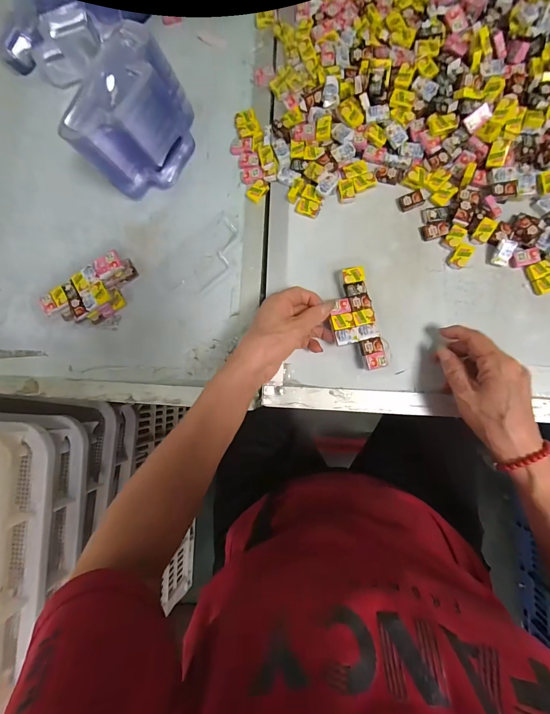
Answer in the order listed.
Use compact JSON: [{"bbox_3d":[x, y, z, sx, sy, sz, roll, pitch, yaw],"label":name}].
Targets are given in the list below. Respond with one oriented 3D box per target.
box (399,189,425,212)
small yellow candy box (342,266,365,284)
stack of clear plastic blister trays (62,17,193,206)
[{"bbox_3d":[0.160,-0.183,0.374,0.027,0.004,0.018,-21,84,6],"label":"box"},{"bbox_3d":[0.091,-0.093,0.371,0.025,0.017,0.017,-11,85,7],"label":"small yellow candy box"},{"bbox_3d":[-0.160,-0.267,0.376,0.135,0.107,0.076,-30,83,5],"label":"stack of clear plastic blister trays"}]

